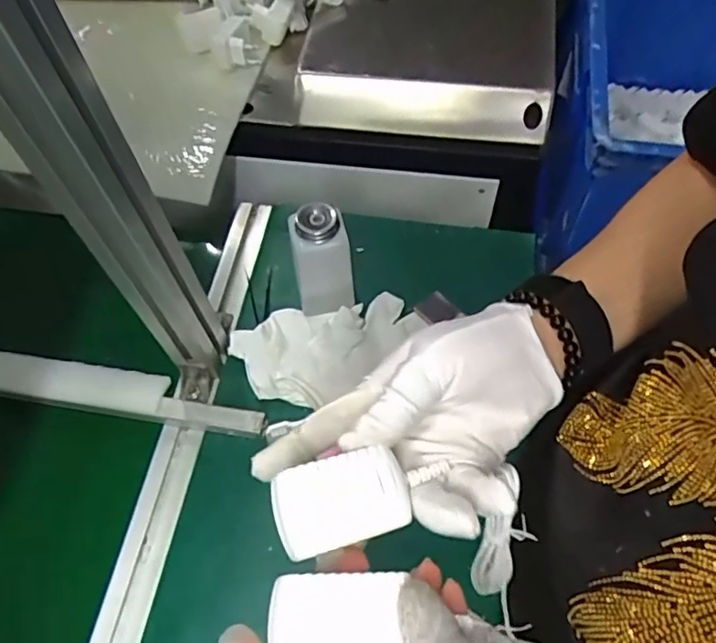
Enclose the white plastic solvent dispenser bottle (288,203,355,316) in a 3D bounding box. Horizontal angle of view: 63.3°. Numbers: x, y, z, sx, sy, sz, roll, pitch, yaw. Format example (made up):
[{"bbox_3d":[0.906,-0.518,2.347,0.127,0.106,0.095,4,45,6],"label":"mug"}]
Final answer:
[{"bbox_3d":[-0.034,-0.057,0.546,0.053,0.119,0.050,-7,61,-1],"label":"white plastic solvent dispenser bottle"}]

